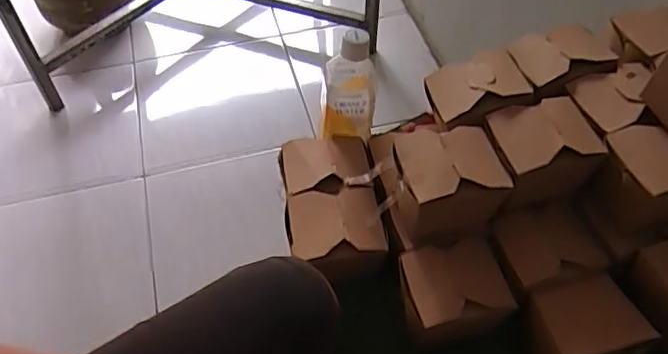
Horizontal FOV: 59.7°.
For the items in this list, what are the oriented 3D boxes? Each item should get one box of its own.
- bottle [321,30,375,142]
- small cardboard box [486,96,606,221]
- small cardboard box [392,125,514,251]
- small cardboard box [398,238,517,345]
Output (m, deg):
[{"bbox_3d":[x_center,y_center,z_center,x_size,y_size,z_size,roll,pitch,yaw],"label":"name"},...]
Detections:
[{"bbox_3d":[0.018,-0.111,0.679,0.062,0.120,0.069,6,51,5],"label":"bottle"},{"bbox_3d":[0.212,-0.021,0.608,0.101,0.081,0.083,-12,52,-9],"label":"small cardboard box"},{"bbox_3d":[0.114,0.011,0.597,0.104,0.092,0.085,-8,51,-5],"label":"small cardboard box"},{"bbox_3d":[0.123,0.133,0.607,0.102,0.089,0.098,-10,52,-8],"label":"small cardboard box"}]

